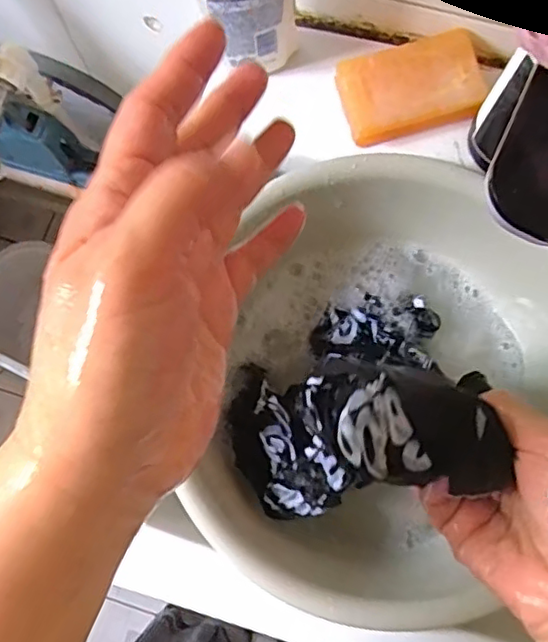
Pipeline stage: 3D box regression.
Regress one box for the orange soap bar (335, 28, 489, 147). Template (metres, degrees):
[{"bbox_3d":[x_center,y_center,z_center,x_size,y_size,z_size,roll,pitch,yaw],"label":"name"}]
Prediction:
[{"bbox_3d":[0.103,-0.177,0.465,0.105,0.018,0.069,-16,79,-2],"label":"orange soap bar"}]

